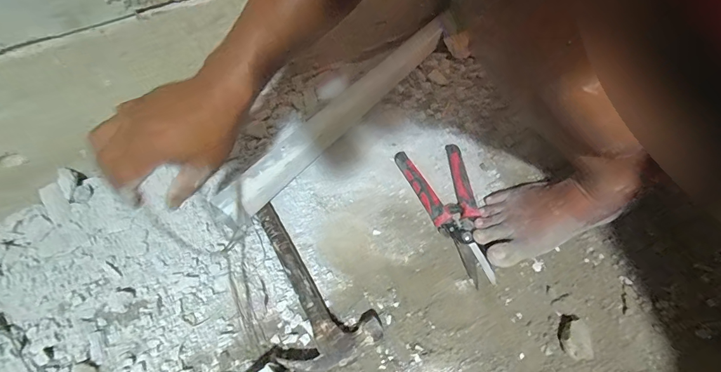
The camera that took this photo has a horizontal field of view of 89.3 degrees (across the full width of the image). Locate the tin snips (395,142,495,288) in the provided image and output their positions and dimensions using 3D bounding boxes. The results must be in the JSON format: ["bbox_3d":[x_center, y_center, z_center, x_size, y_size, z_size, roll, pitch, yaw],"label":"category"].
[{"bbox_3d":[0.112,0.028,0.478,0.090,0.028,0.201,-7,50,-6],"label":"tin snips"}]

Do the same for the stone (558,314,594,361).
[{"bbox_3d":[0.219,0.155,0.378,0.027,0.020,0.047,3,50,2],"label":"stone"}]

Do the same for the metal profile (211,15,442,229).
[{"bbox_3d":[-0.009,-0.124,0.586,0.042,0.059,0.532,29,56,22],"label":"metal profile"}]

